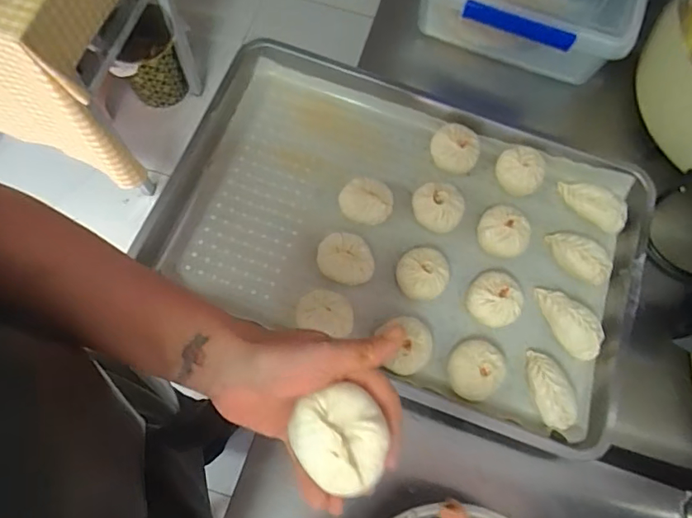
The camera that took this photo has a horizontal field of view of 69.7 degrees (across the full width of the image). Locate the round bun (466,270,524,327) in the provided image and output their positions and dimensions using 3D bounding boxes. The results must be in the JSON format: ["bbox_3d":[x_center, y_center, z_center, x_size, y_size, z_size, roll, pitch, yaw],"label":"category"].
[{"bbox_3d":[0.183,0.050,0.610,0.063,0.030,0.071,39,75,9],"label":"round bun"}]

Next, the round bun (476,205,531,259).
[{"bbox_3d":[0.203,-0.035,0.638,0.064,0.035,0.061,1,72,-3],"label":"round bun"}]

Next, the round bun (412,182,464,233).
[{"bbox_3d":[0.118,-0.065,0.647,0.066,0.040,0.062,1,71,-3],"label":"round bun"}]

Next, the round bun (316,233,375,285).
[{"bbox_3d":[0.000,-0.001,0.618,0.070,0.039,0.064,1,71,-3],"label":"round bun"}]

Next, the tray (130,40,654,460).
[{"bbox_3d":[0.073,-0.036,0.639,0.593,0.060,0.386,21,72,4],"label":"tray"}]

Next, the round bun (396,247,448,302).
[{"bbox_3d":[0.096,0.020,0.625,0.061,0.042,0.063,1,72,-3],"label":"round bun"}]

